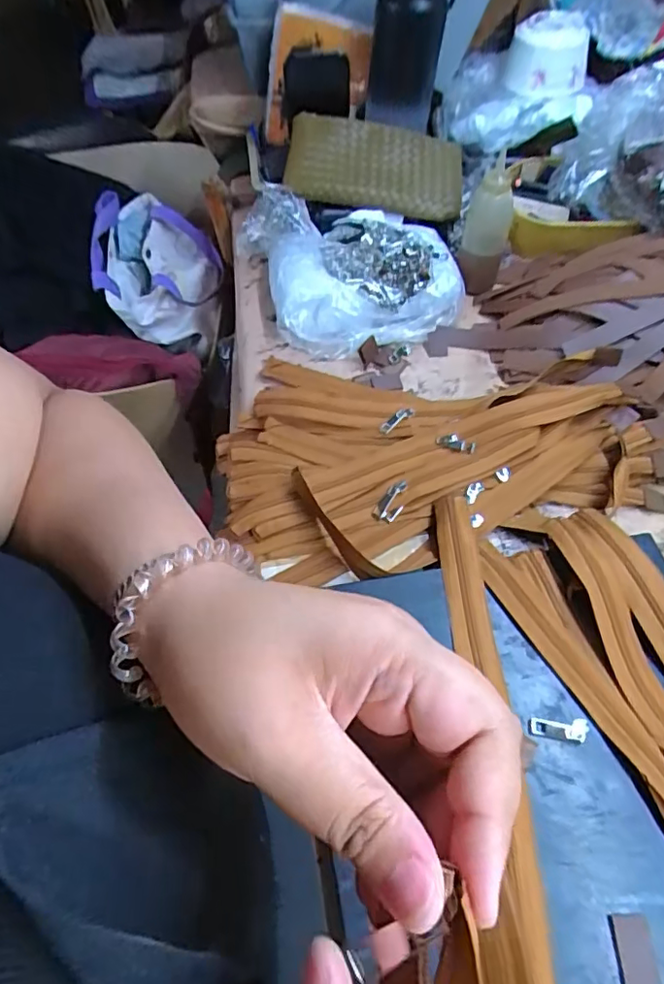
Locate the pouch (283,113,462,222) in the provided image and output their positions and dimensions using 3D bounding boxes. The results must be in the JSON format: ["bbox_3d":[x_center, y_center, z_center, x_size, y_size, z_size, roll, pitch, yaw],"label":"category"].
[{"bbox_3d":[0.051,-0.385,0.653,0.209,0.064,0.110,2,57,2],"label":"pouch"}]

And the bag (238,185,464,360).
[{"bbox_3d":[0.025,-0.259,0.618,0.212,0.080,0.216,-23,59,-14],"label":"bag"}]

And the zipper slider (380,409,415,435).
[{"bbox_3d":[0.063,-0.070,0.533,0.038,0.005,0.014,-36,62,-5],"label":"zipper slider"}]

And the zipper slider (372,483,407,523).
[{"bbox_3d":[0.053,0.009,0.484,0.019,0.005,0.041,27,77,17],"label":"zipper slider"}]

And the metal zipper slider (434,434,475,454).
[{"bbox_3d":[0.113,-0.044,0.504,0.035,0.010,0.014,23,60,15],"label":"metal zipper slider"}]

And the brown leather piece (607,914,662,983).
[{"bbox_3d":[0.167,0.262,0.300,0.022,0.004,0.049,0,57,1],"label":"brown leather piece"}]

